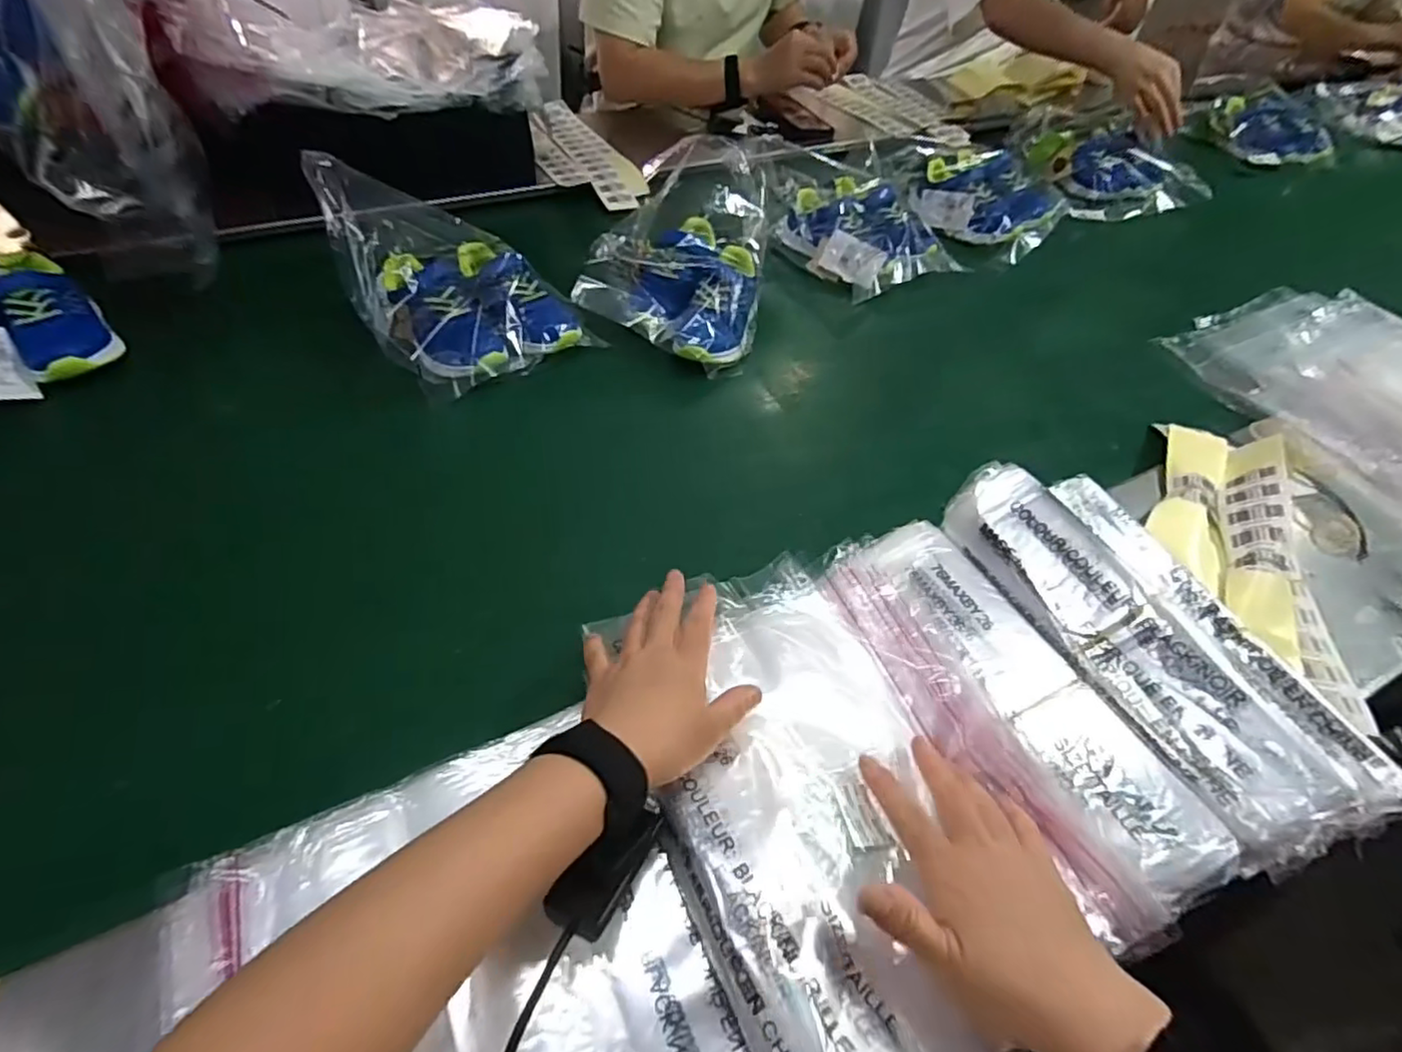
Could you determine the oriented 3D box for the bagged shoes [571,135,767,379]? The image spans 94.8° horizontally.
[{"bbox_3d":[-0.014,-0.332,0.765,0.187,0.098,0.302,13,51,5],"label":"bagged shoes"}]

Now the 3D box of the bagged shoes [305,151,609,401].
[{"bbox_3d":[-0.275,-0.285,0.690,0.193,0.107,0.276,-34,61,-28],"label":"bagged shoes"}]

